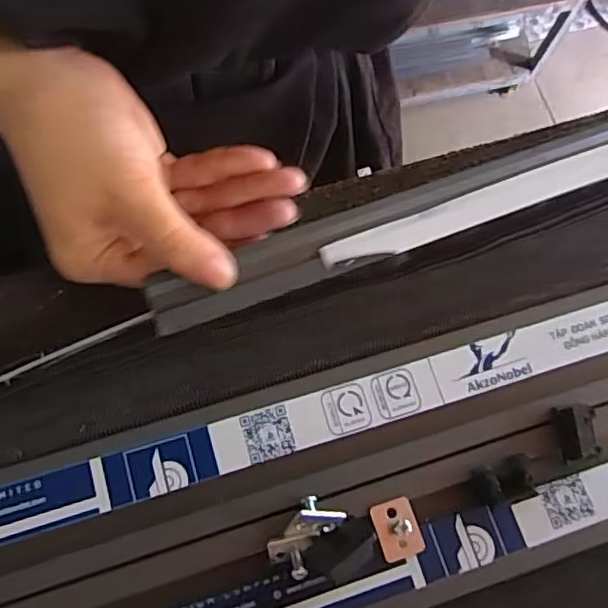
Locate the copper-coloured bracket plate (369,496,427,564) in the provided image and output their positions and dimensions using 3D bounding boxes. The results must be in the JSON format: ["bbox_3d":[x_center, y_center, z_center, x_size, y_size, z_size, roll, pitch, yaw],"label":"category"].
[{"bbox_3d":[0.035,0.086,0.237,0.017,0.009,0.021,-14,75,-8],"label":"copper-coloured bracket plate"}]

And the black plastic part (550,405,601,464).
[{"bbox_3d":[0.110,0.052,0.250,0.013,0.011,0.021,-2,73,-4],"label":"black plastic part"}]

